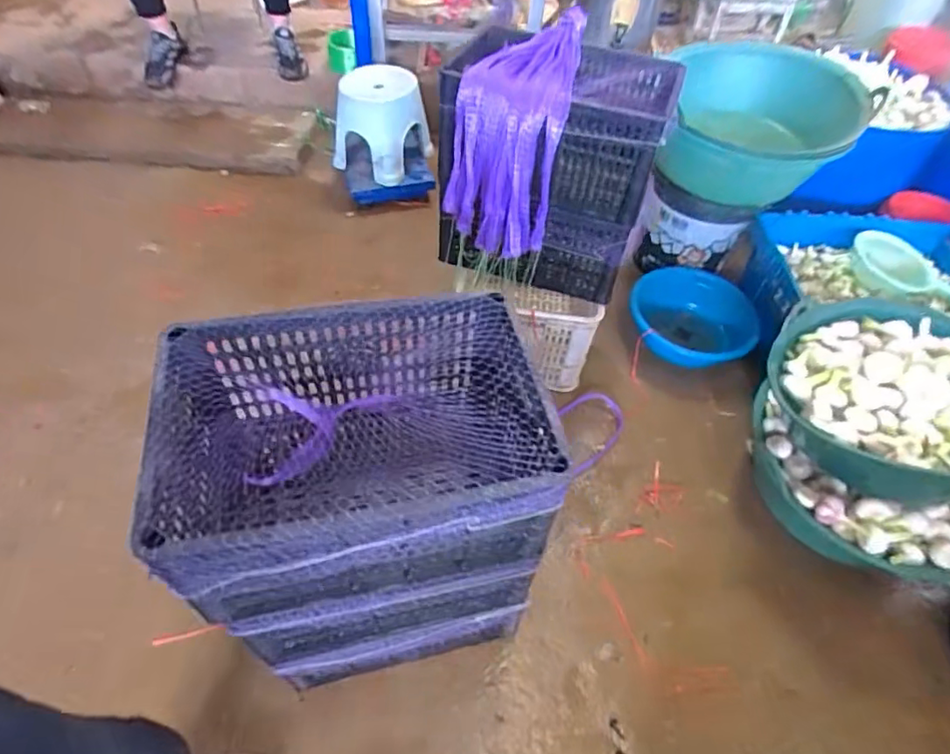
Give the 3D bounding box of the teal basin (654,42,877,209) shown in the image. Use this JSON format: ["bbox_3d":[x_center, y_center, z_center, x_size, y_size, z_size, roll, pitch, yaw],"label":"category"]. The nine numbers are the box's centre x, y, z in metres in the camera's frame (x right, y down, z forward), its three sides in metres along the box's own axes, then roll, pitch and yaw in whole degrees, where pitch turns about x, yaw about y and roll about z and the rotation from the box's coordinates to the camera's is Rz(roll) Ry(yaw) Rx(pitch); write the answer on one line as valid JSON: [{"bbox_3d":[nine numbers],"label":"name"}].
[{"bbox_3d":[0.695,-0.619,1.385,0.461,0.257,0.373,13,50,8],"label":"teal basin"}]

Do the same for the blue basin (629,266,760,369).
[{"bbox_3d":[0.612,-0.165,1.572,0.331,0.136,0.319,2,52,-3],"label":"blue basin"}]

